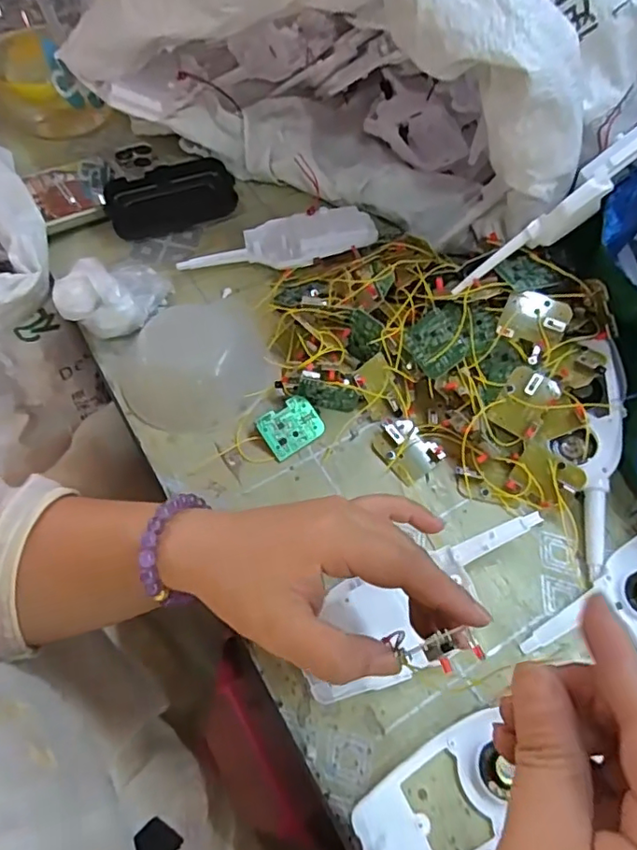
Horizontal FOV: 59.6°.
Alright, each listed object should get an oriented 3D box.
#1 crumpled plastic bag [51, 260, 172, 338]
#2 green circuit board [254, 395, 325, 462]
[{"bbox_3d":[-0.153,-0.096,0.426,0.052,0.052,0.080,39,65,18],"label":"crumpled plastic bag"},{"bbox_3d":[-0.019,0.001,0.396,0.044,0.004,0.033,-33,89,-20],"label":"green circuit board"}]

